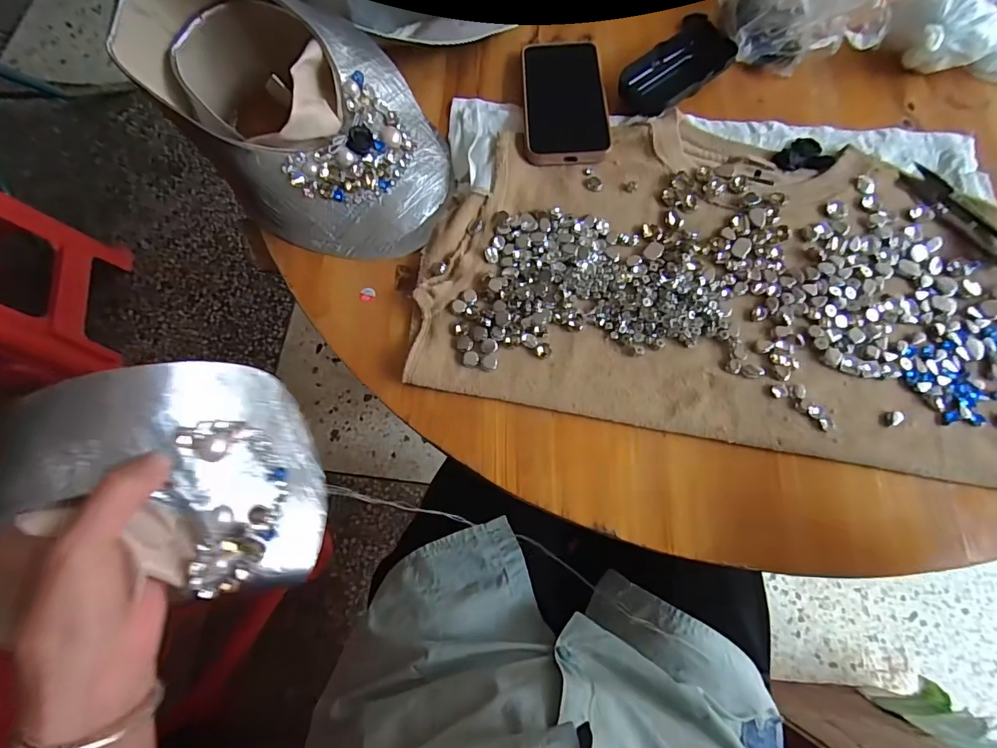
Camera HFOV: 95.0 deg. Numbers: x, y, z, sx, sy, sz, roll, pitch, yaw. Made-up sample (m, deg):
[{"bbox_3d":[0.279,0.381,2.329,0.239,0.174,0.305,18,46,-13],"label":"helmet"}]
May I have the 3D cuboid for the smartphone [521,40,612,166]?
[{"bbox_3d":[0.059,-0.250,0.408,0.071,0.006,0.149,-1,74,1],"label":"smartphone"}]

